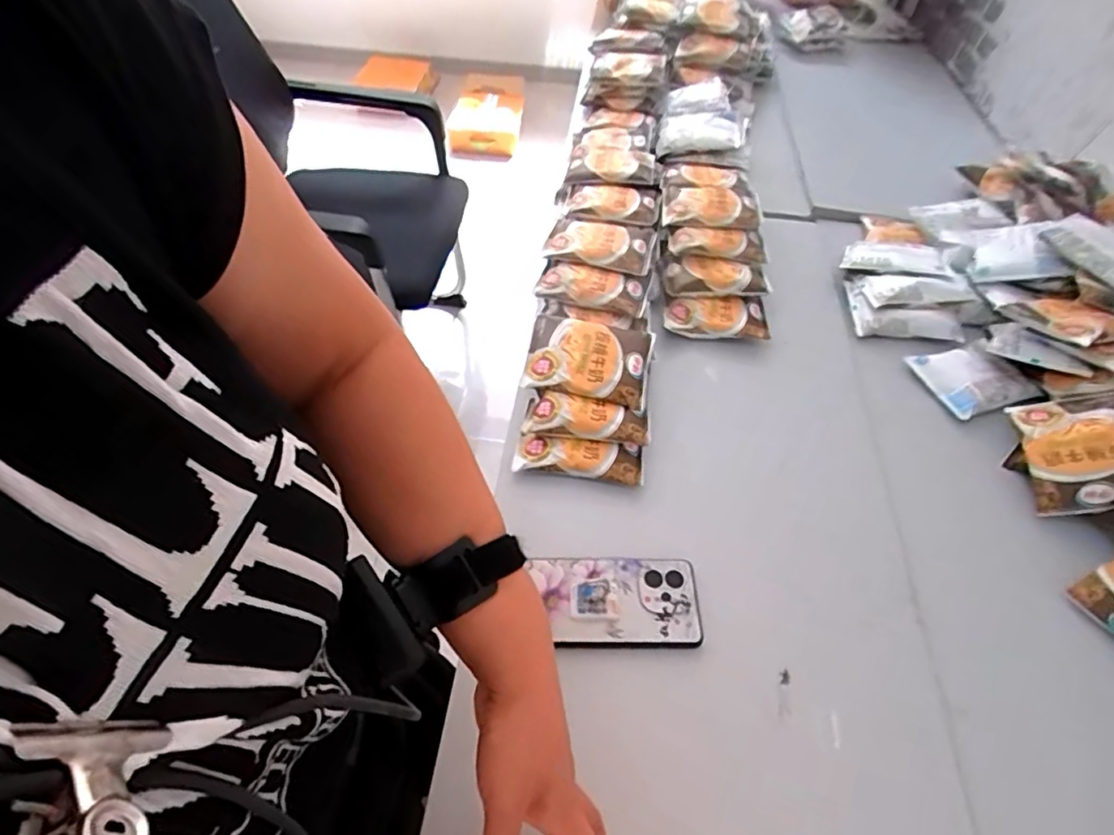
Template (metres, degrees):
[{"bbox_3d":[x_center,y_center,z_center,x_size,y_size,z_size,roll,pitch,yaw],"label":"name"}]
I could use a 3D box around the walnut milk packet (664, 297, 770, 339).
[{"bbox_3d":[0.195,-0.122,0.734,0.120,0.030,0.062,6,51,2],"label":"walnut milk packet"}]

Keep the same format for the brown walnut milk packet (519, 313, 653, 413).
[{"bbox_3d":[0.033,-0.065,0.632,0.128,0.028,0.094,12,52,7],"label":"brown walnut milk packet"}]

